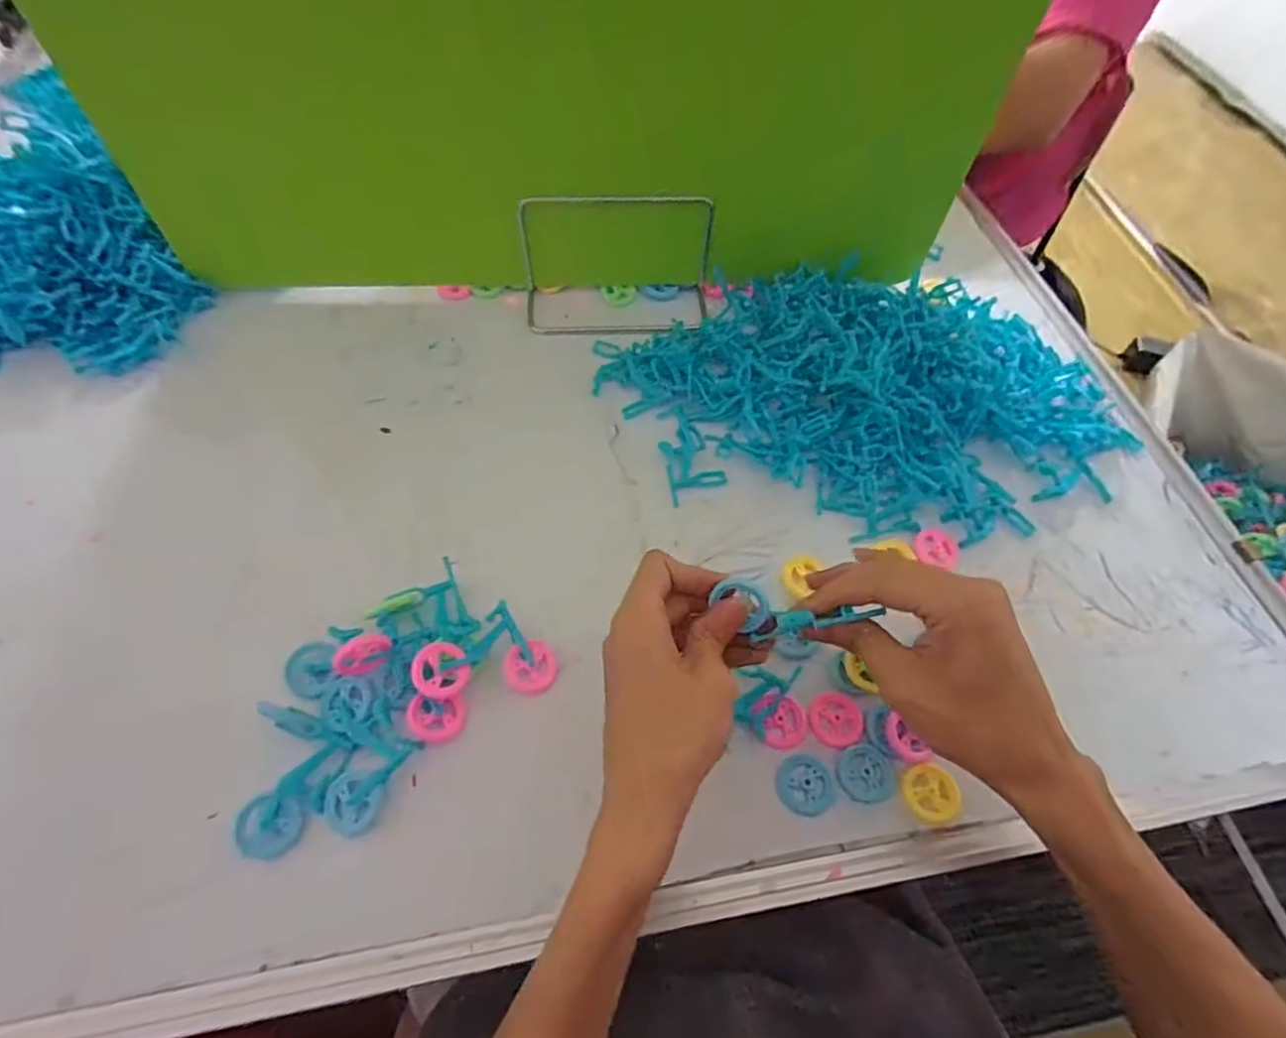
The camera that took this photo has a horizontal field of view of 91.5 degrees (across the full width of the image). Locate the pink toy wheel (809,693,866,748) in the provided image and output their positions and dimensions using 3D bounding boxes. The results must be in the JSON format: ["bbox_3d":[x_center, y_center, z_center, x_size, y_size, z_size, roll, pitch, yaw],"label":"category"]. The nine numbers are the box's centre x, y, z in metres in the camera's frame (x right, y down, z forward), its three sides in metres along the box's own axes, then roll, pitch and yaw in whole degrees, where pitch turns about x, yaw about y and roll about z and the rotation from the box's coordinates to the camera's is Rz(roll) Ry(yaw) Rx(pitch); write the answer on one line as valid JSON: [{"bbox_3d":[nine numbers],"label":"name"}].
[{"bbox_3d":[0.109,0.112,0.350,0.029,0.004,0.029,2,58,-3],"label":"pink toy wheel"}]

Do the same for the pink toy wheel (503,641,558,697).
[{"bbox_3d":[-0.063,0.085,0.355,0.030,0.004,0.029,7,69,-19],"label":"pink toy wheel"}]

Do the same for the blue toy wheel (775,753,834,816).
[{"bbox_3d":[0.086,0.141,0.334,0.030,0.004,0.030,2,58,-3],"label":"blue toy wheel"}]

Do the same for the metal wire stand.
[{"bbox_3d":[-0.019,-0.196,0.488,0.151,0.084,0.068,0,58,-3],"label":"metal wire stand"}]

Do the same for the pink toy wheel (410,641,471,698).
[{"bbox_3d":[-0.109,0.081,0.337,0.029,0.004,0.029,9,70,-25],"label":"pink toy wheel"}]

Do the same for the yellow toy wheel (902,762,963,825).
[{"bbox_3d":[0.154,0.145,0.333,0.029,0.004,0.029,2,58,-3],"label":"yellow toy wheel"}]

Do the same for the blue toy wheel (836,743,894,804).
[{"bbox_3d":[0.120,0.137,0.337,0.029,0.004,0.029,2,58,-3],"label":"blue toy wheel"}]

